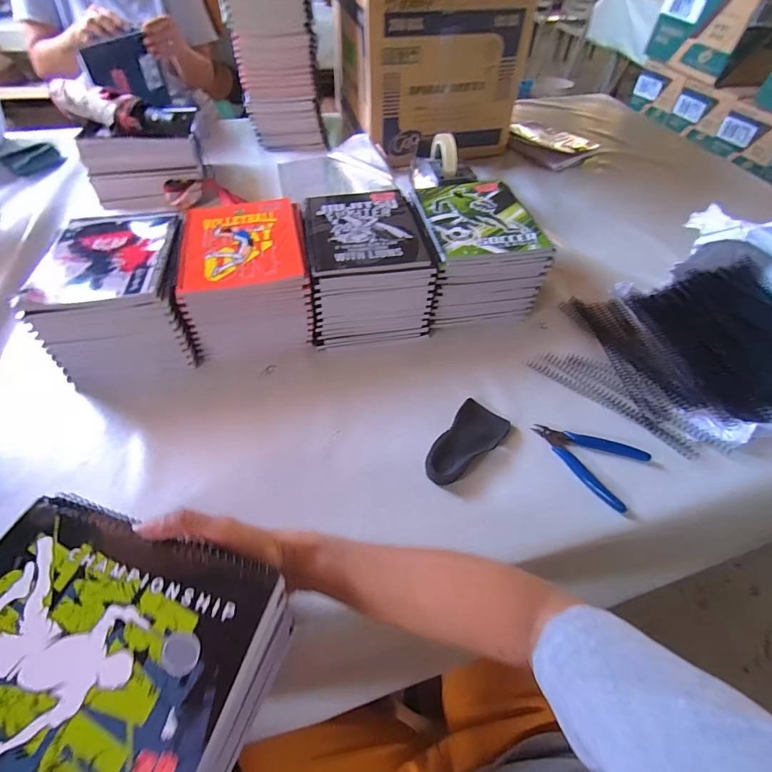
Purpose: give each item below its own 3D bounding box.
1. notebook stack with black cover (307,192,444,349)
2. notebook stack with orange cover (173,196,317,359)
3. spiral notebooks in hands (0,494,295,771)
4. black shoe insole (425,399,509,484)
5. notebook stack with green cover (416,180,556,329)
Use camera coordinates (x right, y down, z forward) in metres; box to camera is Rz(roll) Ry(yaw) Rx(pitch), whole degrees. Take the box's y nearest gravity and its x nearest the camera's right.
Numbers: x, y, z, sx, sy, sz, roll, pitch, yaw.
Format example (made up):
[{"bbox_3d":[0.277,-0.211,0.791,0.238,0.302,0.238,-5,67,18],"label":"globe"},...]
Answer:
[{"bbox_3d":[-0.029,-0.180,0.600,0.161,0.114,0.205,-7,52,-6],"label":"notebook stack with black cover"},{"bbox_3d":[-0.191,-0.158,0.581,0.157,0.114,0.191,-9,53,-8],"label":"notebook stack with orange cover"},{"bbox_3d":[-0.200,0.189,0.278,0.217,0.094,0.161,14,52,10],"label":"spiral notebooks in hands"},{"bbox_3d":[0.094,0.065,0.467,0.059,0.014,0.119,29,57,20],"label":"black shoe insole"},{"bbox_3d":[0.131,-0.208,0.626,0.153,0.112,0.203,-7,52,-6],"label":"notebook stack with green cover"}]

